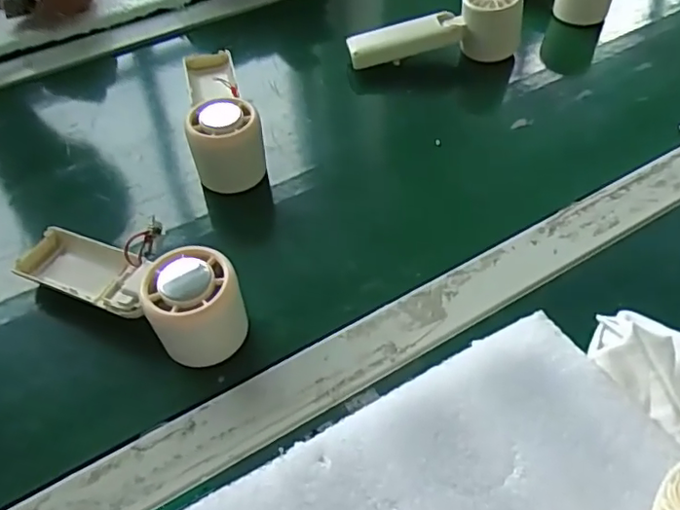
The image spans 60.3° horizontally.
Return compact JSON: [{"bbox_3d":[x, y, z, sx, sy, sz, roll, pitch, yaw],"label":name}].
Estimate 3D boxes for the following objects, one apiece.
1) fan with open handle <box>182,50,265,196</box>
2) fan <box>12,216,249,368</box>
[{"bbox_3d":[-0.097,-0.117,0.489,0.050,0.064,0.166,-11,51,-8],"label":"fan with open handle"},{"bbox_3d":[-0.133,0.012,0.378,0.162,0.058,0.067,20,53,19],"label":"fan"}]

